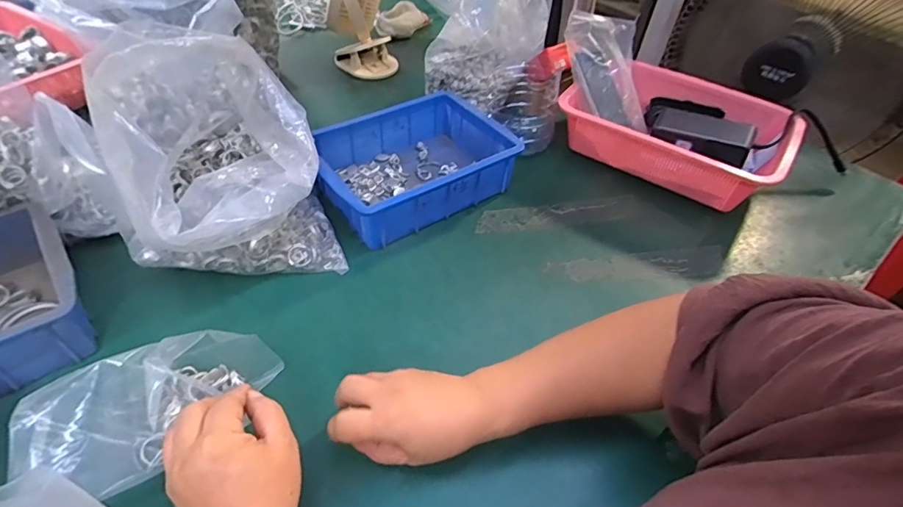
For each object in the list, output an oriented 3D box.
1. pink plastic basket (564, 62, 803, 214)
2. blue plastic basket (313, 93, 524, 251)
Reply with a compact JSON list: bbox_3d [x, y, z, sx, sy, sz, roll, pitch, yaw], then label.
[{"bbox_3d":[0.332,-0.179,0.694,0.292,0.091,0.221,29,50,20],"label":"pink plastic basket"},{"bbox_3d":[-0.054,-0.122,0.624,0.246,0.073,0.182,-23,53,-26],"label":"blue plastic basket"}]

